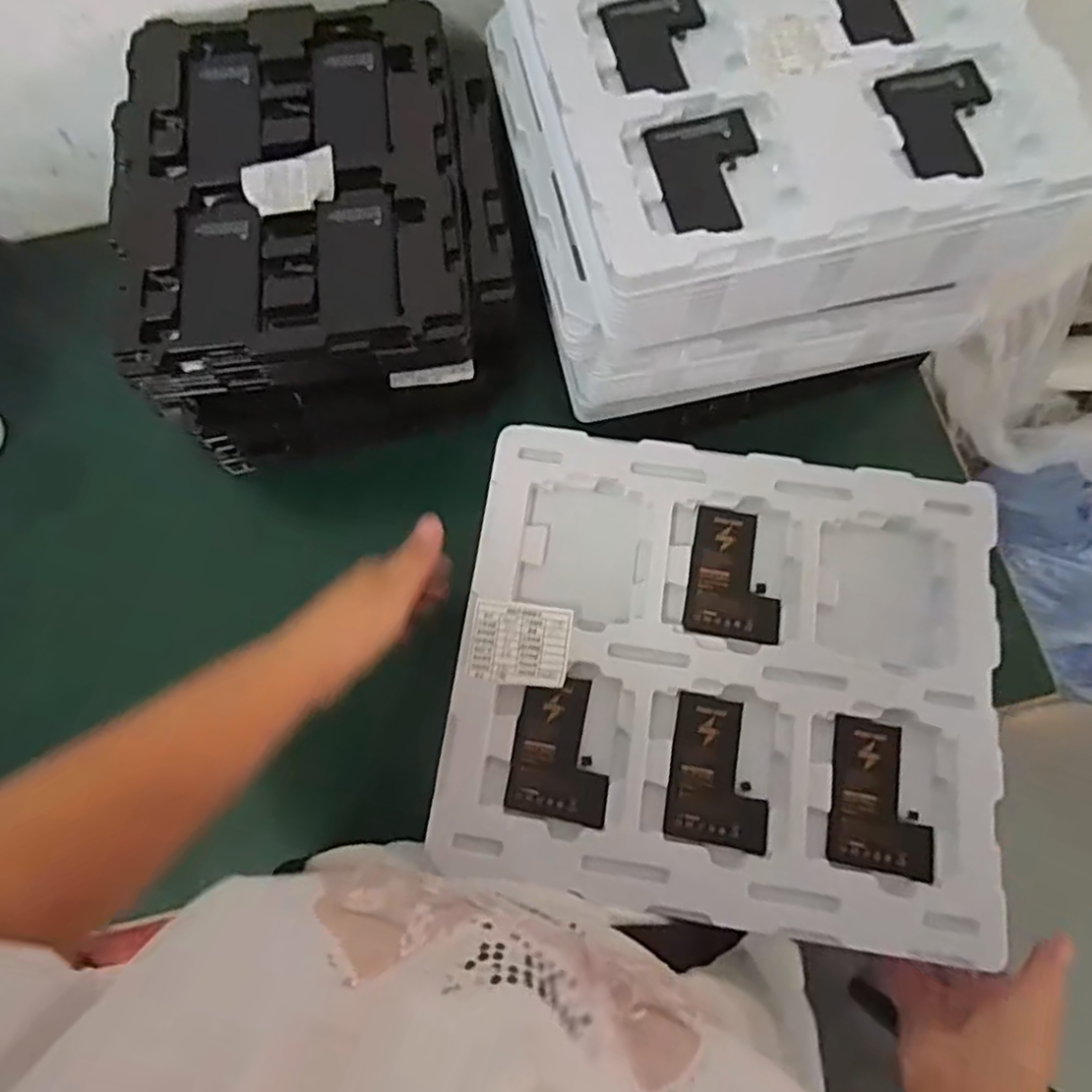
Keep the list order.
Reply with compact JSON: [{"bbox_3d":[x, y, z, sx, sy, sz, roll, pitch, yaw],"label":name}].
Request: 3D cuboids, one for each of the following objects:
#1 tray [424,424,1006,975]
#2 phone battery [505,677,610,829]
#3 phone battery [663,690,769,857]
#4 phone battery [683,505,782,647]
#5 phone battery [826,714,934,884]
[{"bbox_3d":[0.107,0.074,0.423,0.313,0.021,0.271,8,75,4],"label":"tray"},{"bbox_3d":[0.011,0.120,0.415,0.057,0.005,0.079,9,75,4],"label":"phone battery"},{"bbox_3d":[0.102,0.132,0.408,0.057,0.004,0.082,9,75,4],"label":"phone battery"},{"bbox_3d":[0.121,0.018,0.440,0.058,0.006,0.081,10,75,4],"label":"phone battery"},{"bbox_3d":[0.195,0.145,0.403,0.057,0.005,0.081,11,75,4],"label":"phone battery"}]

